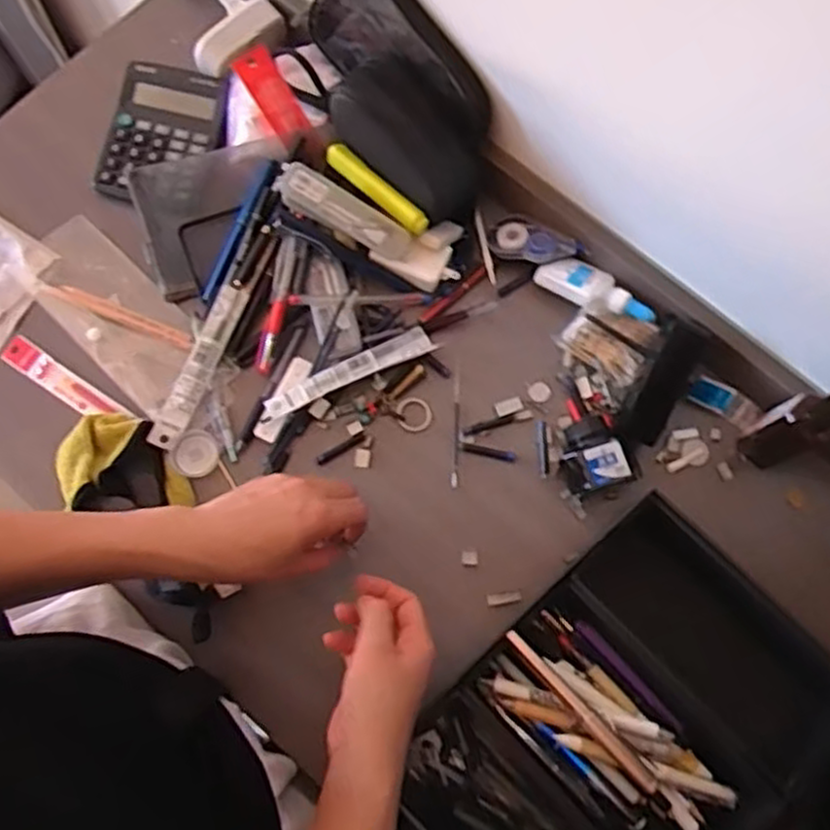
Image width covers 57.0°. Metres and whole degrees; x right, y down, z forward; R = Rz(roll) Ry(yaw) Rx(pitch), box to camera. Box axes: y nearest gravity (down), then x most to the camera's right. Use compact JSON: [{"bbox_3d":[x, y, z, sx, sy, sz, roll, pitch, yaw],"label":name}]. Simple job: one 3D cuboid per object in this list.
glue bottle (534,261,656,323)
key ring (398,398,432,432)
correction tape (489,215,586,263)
[{"bbox_3d":[0.162,-0.109,0.683,0.107,0.024,0.039,34,84,18],"label":"glue bottle"},{"bbox_3d":[0.000,-0.001,0.676,0.029,0.004,0.031,0,75,-1],"label":"key ring"},{"bbox_3d":[0.110,-0.156,0.691,0.084,0.009,0.040,17,74,17],"label":"correction tape"}]

